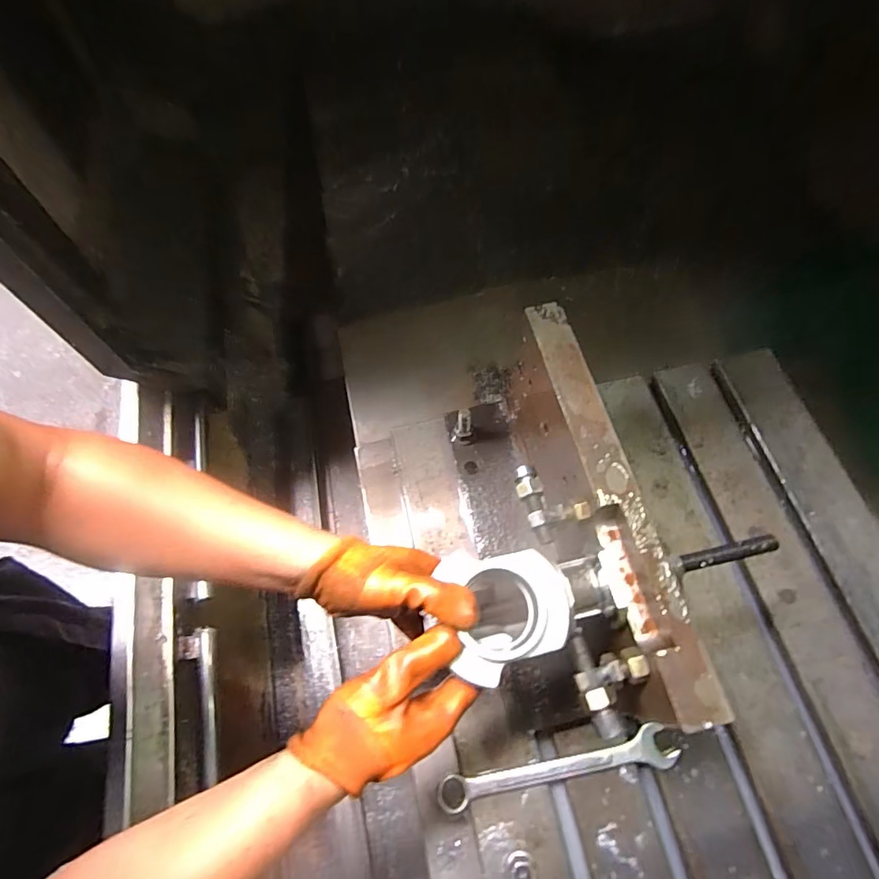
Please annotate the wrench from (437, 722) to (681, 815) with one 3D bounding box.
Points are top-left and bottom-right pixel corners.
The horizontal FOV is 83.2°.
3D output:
[{"bbox_3d":[0.126,0.356,0.535,0.256,0.015,0.039,-11,67,-3],"label":"wrench"}]

